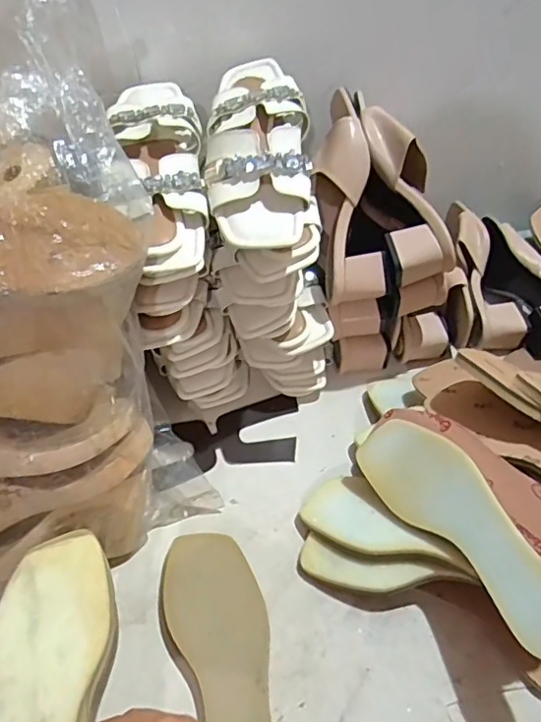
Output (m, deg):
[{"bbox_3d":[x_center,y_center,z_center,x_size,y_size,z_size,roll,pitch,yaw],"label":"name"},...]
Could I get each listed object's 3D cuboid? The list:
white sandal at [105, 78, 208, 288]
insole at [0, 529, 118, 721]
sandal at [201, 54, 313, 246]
[{"bbox_3d":[-0.105,-0.194,0.536,0.097,0.050,0.251,-9,65,-7],"label":"white sandal"},{"bbox_3d":[-0.147,0.238,0.378,0.084,0.017,0.243,-12,49,-9],"label":"insole"},{"bbox_3d":[-0.013,-0.211,0.538,0.097,0.063,0.245,0,49,0],"label":"sandal"}]

